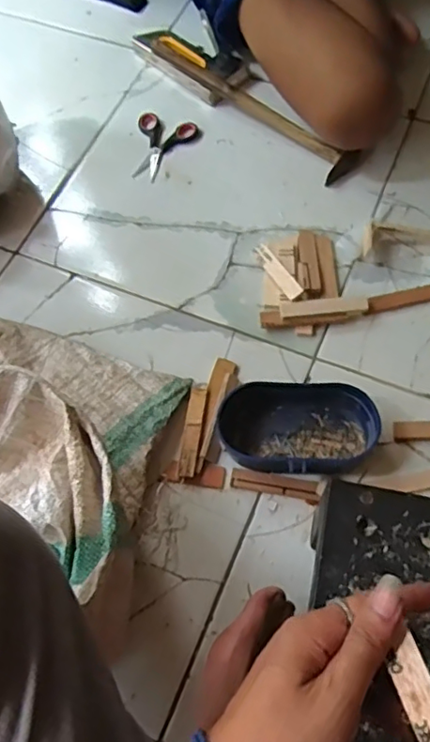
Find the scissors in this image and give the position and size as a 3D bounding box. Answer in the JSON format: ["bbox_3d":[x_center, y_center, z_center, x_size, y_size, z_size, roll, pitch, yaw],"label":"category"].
[{"bbox_3d":[-0.083,-0.312,0.812,0.087,0.013,0.113,21,68,12],"label":"scissors"}]

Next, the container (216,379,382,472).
[{"bbox_3d":[0.083,0.056,0.595,0.159,0.043,0.109,-4,65,2],"label":"container"}]

